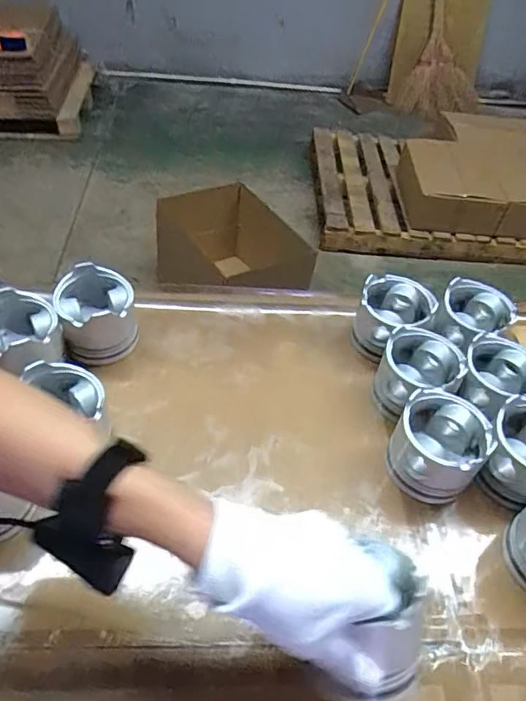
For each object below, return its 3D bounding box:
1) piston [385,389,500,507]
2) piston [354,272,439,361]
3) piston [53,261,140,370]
[{"bbox_3d":[0.186,0.101,0.556,0.086,0.086,0.088,3,47,-3],"label":"piston"},{"bbox_3d":[0.164,-0.035,0.680,0.091,0.088,0.090,22,49,15],"label":"piston"},{"bbox_3d":[-0.204,-0.039,0.644,0.091,0.084,0.105,-10,48,-14],"label":"piston"}]

